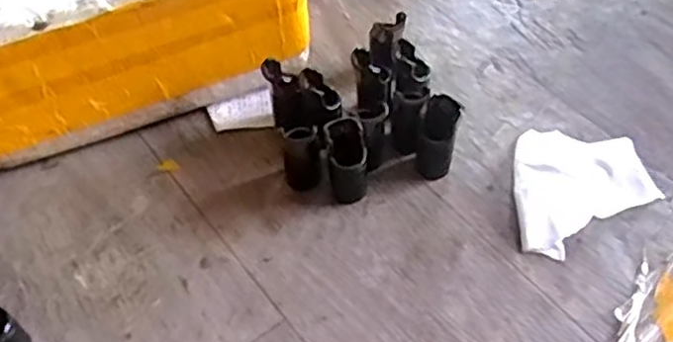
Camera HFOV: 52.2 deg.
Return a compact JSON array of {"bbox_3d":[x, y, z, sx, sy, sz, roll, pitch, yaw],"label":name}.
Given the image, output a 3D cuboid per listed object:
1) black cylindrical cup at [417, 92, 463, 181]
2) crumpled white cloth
[{"bbox_3d":[0.062,-0.020,0.421,0.021,0.053,0.023,-1,52,1],"label":"black cylindrical cup"},{"bbox_3d":[0.151,0.012,0.416,0.082,0.014,0.089,8,53,8],"label":"crumpled white cloth"}]

